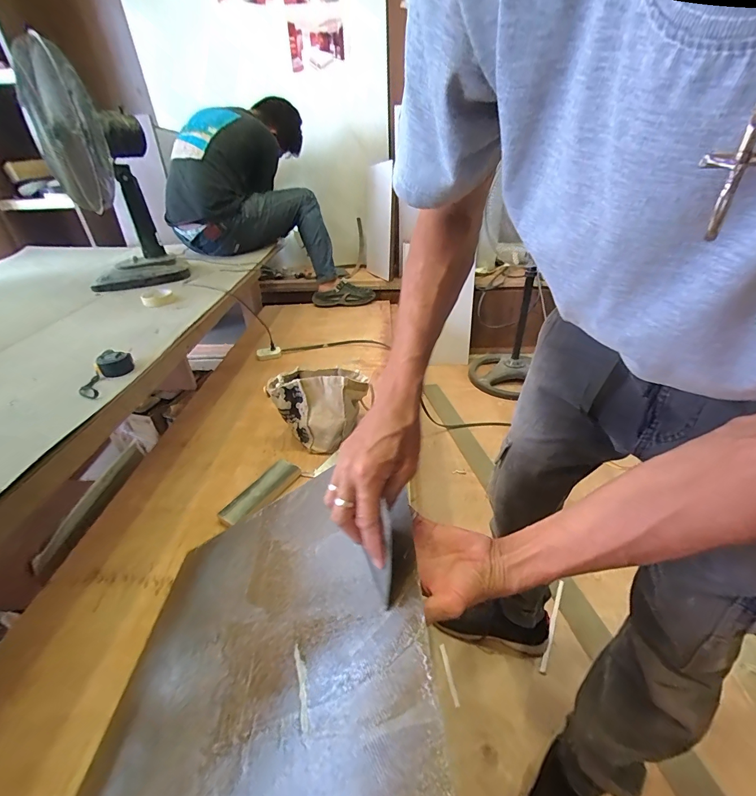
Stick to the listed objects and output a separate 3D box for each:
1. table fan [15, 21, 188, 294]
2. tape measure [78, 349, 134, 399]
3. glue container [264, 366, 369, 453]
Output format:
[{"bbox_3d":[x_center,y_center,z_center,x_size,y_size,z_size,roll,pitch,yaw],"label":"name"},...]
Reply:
[{"bbox_3d":[-0.870,-0.708,1.169,0.277,0.582,0.548,-20,37,-24],"label":"table fan"},{"bbox_3d":[-0.507,-0.049,0.674,0.056,0.037,0.133,-3,33,0],"label":"tape measure"},{"bbox_3d":[-0.138,0.005,0.910,0.180,0.160,0.212,24,42,34],"label":"glue container"}]

